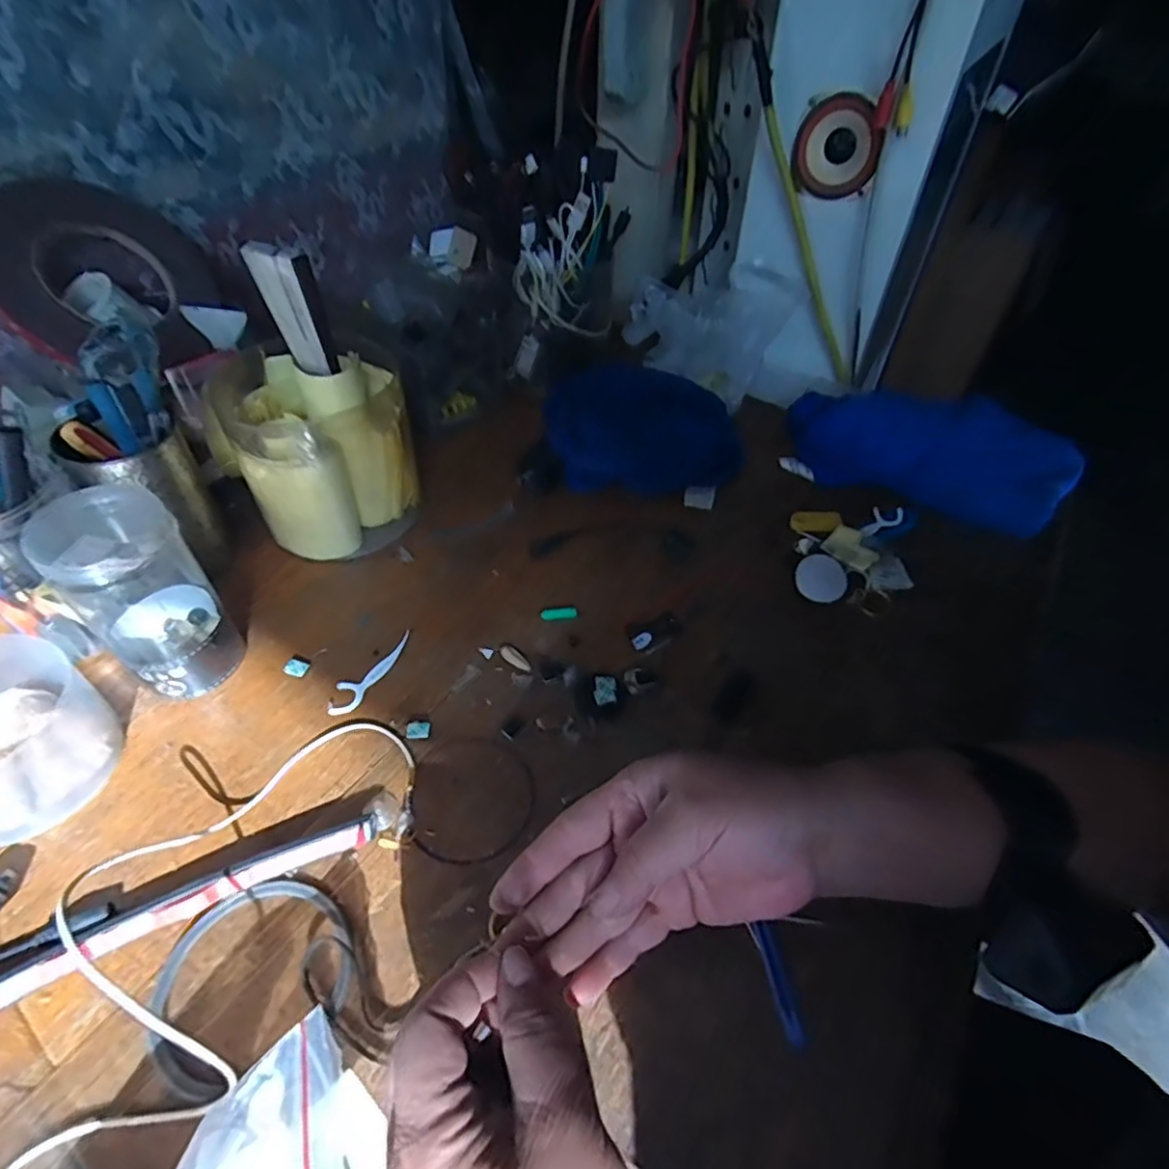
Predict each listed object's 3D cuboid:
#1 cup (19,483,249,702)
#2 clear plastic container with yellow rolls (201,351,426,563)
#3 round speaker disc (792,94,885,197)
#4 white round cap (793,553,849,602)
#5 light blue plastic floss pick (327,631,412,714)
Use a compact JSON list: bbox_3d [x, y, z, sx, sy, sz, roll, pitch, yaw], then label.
[{"bbox_3d":[-0.258,0.008,0.371,0.058,0.123,0.068,-34,56,-28],"label":"cup"},{"bbox_3d":[-0.201,-0.111,0.478,0.121,0.125,0.135,-17,50,-16],"label":"clear plastic container with yellow rolls"},{"bbox_3d":[0.224,-0.382,0.543,0.075,0.073,0.022,20,35,37],"label":"round speaker disc"},{"bbox_3d":[0.176,-0.005,0.461,0.036,0.013,0.035,1,47,-1],"label":"white round cap"},{"bbox_3d":[-0.143,0.056,0.416,0.021,0.004,0.074,20,50,16],"label":"light blue plastic floss pick"}]

